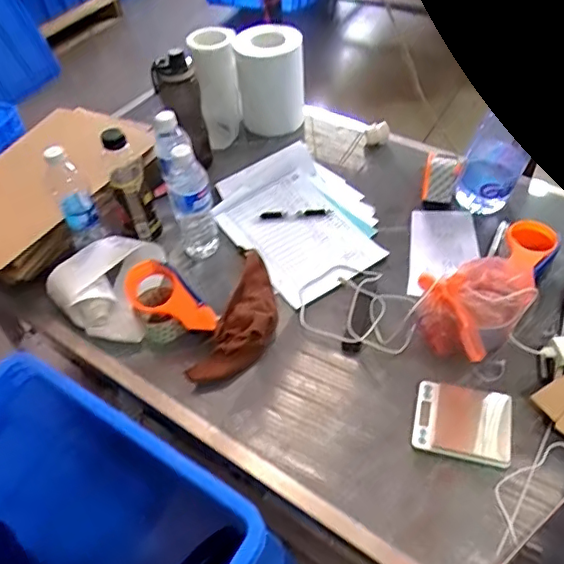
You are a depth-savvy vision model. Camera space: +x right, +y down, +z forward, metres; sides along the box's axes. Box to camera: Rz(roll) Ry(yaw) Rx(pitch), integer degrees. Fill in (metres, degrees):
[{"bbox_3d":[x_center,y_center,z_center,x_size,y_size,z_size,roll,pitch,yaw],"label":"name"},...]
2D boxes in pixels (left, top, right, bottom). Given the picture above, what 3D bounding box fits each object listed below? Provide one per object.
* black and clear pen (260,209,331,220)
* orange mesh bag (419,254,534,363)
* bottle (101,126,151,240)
[{"bbox_3d":[0.025,-0.127,1.050,0.130,0.015,0.015,0,49,7],"label":"black and clear pen"},{"bbox_3d":[0.286,0.037,0.829,0.155,0.105,0.127,-32,53,-20],"label":"orange mesh bag"},{"bbox_3d":[-0.265,-0.168,0.959,0.060,0.194,0.054,-21,50,-12],"label":"bottle"}]

